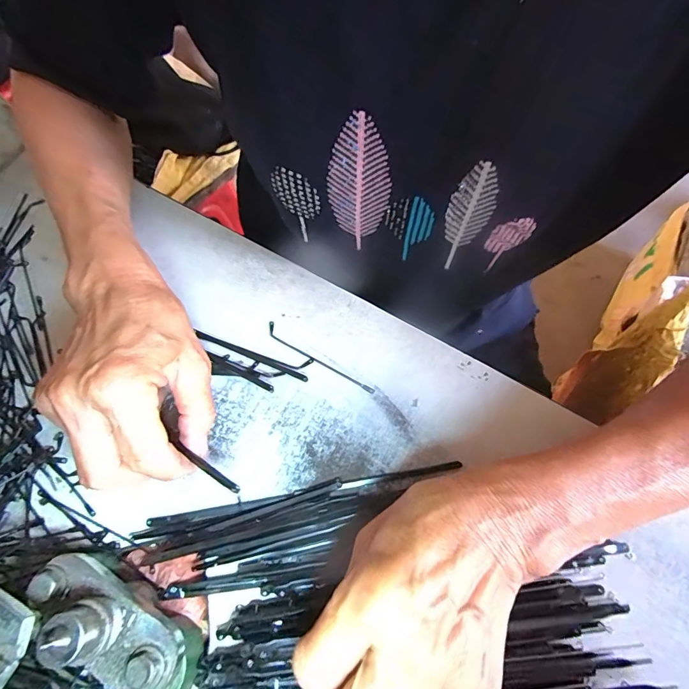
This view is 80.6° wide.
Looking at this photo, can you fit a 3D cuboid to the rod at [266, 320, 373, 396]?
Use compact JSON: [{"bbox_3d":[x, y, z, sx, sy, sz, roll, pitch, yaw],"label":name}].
[{"bbox_3d":[-0.018,0.008,0.274,0.087,0.004,0.009,31,68,13],"label":"rod"}]

